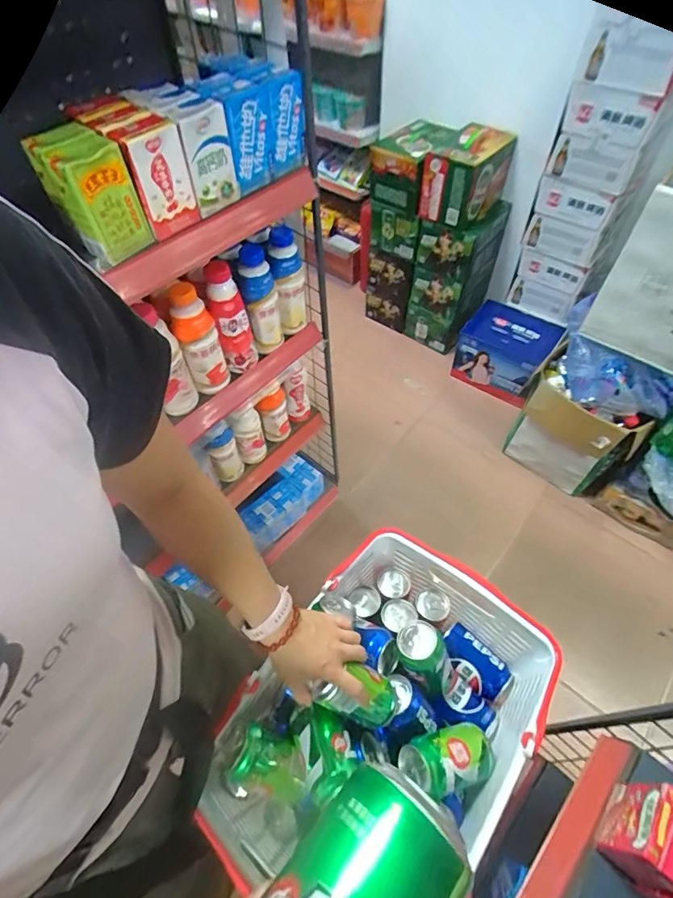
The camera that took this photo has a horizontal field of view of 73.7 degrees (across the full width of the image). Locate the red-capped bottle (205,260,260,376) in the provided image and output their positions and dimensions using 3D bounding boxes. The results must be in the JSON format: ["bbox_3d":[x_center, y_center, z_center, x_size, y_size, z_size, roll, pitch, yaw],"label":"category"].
[{"bbox_3d":[-0.179,-0.221,0.775,0.055,0.185,0.055,-13,56,-7],"label":"red-capped bottle"}]

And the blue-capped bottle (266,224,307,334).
[{"bbox_3d":[-0.091,-0.312,0.853,0.056,0.181,0.069,-4,55,-1],"label":"blue-capped bottle"}]

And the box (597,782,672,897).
[{"bbox_3d":[0.287,0.354,0.412,0.041,0.105,0.068,32,62,22],"label":"box"}]

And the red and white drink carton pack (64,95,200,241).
[{"bbox_3d":[-0.243,-0.345,0.550,0.115,0.113,0.071,37,64,24],"label":"red and white drink carton pack"}]

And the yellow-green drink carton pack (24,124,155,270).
[{"bbox_3d":[-0.279,-0.291,0.513,0.082,0.109,0.064,34,63,23],"label":"yellow-green drink carton pack"}]

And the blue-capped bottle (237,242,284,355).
[{"bbox_3d":[-0.137,-0.264,0.813,0.059,0.181,0.072,-8,55,-4],"label":"blue-capped bottle"}]

